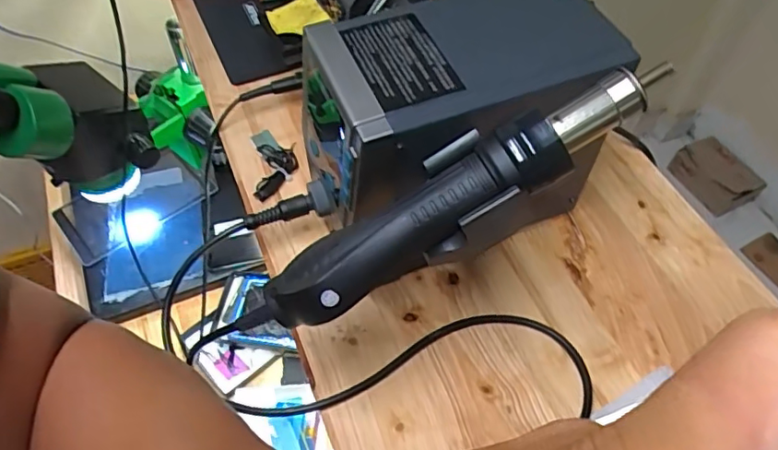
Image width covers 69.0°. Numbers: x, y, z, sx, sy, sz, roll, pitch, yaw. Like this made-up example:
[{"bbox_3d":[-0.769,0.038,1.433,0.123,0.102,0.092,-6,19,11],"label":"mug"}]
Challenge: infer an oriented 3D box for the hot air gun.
[{"bbox_3d":[0.030,-0.010,0.311,0.249,0.034,0.042,-32,58,6],"label":"hot air gun"}]

